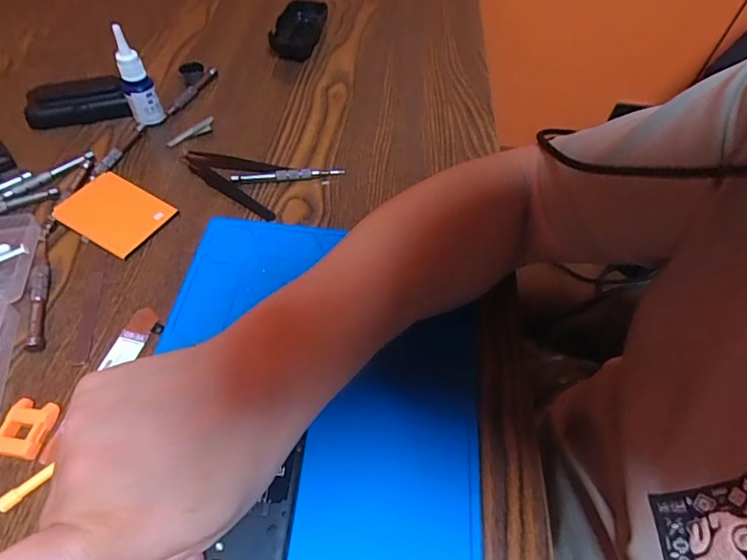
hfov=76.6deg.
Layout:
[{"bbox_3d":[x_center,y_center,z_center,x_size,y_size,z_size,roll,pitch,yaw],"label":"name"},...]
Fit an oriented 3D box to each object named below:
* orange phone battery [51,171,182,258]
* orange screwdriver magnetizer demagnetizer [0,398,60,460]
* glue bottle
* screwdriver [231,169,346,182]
[{"bbox_3d":[-0.225,-0.060,0.412,0.080,0.005,0.062,30,59,6],"label":"orange phone battery"},{"bbox_3d":[-0.219,0.094,0.299,0.027,0.013,0.035,11,54,5],"label":"orange screwdriver magnetizer demagnetizer"},{"bbox_3d":[-0.231,-0.194,0.459,0.022,0.090,0.025,40,61,23],"label":"glue bottle"},{"bbox_3d":[-0.081,-0.101,0.450,0.104,0.009,0.009,-5,55,-7],"label":"screwdriver"}]

